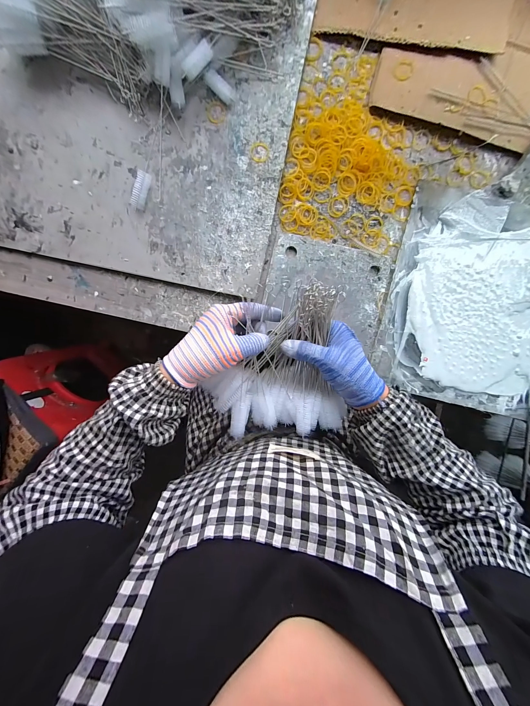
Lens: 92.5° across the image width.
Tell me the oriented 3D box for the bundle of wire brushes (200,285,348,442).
[{"bbox_3d":[0.016,0.013,0.351,0.187,0.046,0.204,-2,96,0],"label":"bundle of wire brushes"}]

